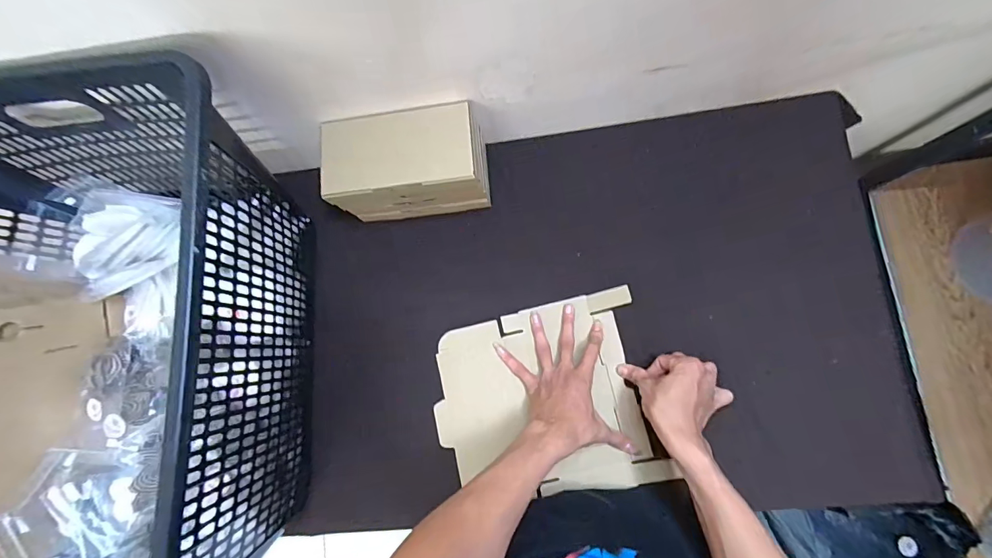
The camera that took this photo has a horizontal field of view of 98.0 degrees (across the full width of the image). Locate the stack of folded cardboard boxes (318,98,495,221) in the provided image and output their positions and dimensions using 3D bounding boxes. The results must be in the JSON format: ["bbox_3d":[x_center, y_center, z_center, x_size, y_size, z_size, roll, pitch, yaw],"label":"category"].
[{"bbox_3d":[-0.116,-0.162,0.608,0.200,0.117,0.116,-5,82,6],"label":"stack of folded cardboard boxes"}]

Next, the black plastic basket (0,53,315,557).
[{"bbox_3d":[-0.449,0.094,0.476,0.430,0.256,0.554,-2,82,6],"label":"black plastic basket"}]

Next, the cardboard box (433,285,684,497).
[{"bbox_3d":[0.063,0.162,0.602,0.288,0.026,0.251,-9,82,5],"label":"cardboard box"}]

